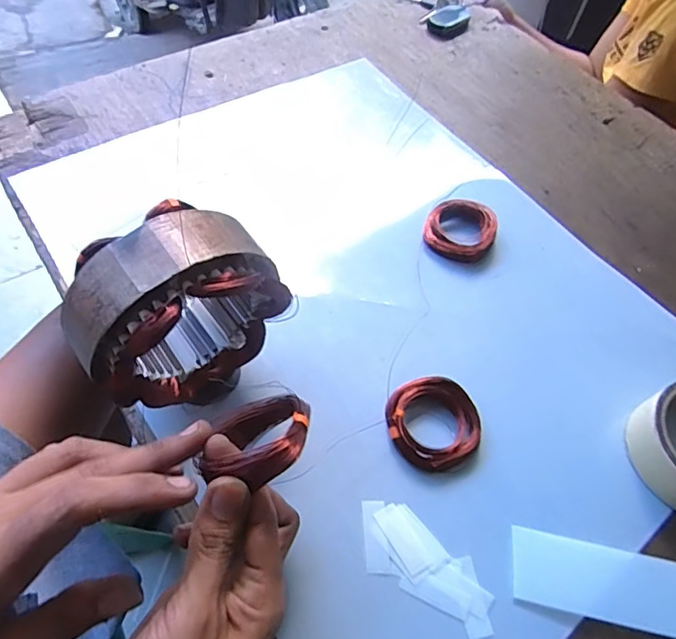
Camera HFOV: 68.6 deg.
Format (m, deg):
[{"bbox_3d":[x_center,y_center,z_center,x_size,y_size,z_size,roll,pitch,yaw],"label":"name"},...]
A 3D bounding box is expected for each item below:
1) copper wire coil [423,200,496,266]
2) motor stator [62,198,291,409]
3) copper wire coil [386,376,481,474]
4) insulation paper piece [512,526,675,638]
[{"bbox_3d":[0.110,-0.081,0.448,0.061,0.022,0.056,2,57,-3],"label":"copper wire coil"},{"bbox_3d":[-0.090,0.003,0.295,0.113,0.122,0.057,-27,63,-20],"label":"motor stator"},{"bbox_3d":[0.067,0.073,0.353,0.062,0.018,0.064,2,57,-3],"label":"copper wire coil"},{"bbox_3d":[0.168,0.163,0.307,0.114,0.010,0.045,12,57,3],"label":"insulation paper piece"}]

